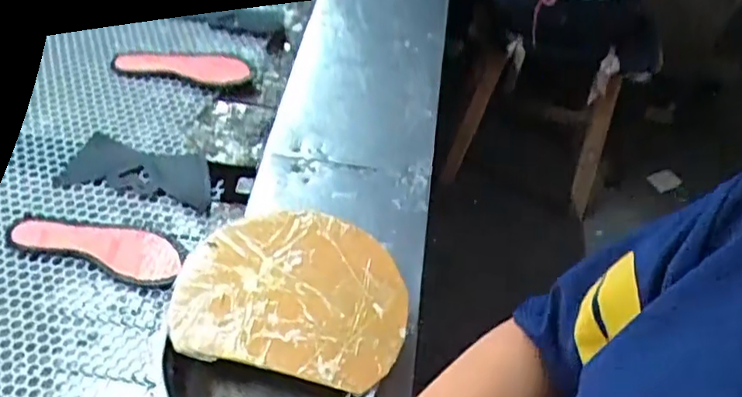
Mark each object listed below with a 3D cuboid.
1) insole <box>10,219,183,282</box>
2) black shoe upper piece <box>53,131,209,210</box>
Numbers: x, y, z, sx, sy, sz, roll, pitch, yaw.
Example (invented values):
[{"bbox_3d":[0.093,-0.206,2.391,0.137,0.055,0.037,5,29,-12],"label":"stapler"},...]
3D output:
[{"bbox_3d":[-0.347,0.056,0.789,0.223,0.015,0.068,13,50,7],"label":"insole"},{"bbox_3d":[-0.324,-0.041,0.875,0.211,0.008,0.093,11,50,6],"label":"black shoe upper piece"}]

